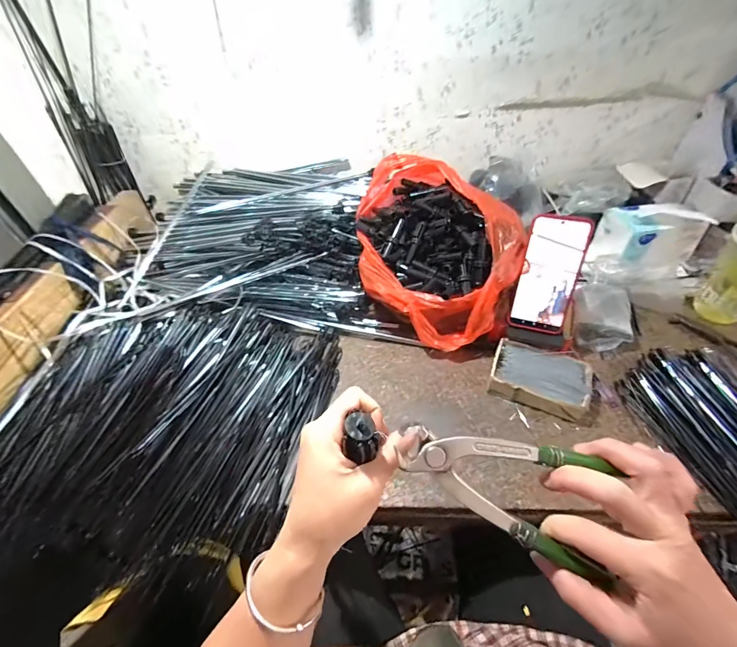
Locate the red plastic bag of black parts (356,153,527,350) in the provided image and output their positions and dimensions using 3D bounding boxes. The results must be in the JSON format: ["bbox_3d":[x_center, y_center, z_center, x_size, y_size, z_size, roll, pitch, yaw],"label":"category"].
[{"bbox_3d":[0.109,-0.124,0.576,0.244,0.187,0.272,-9,45,-2],"label":"red plastic bag of black parts"}]

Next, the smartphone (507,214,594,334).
[{"bbox_3d":[0.257,-0.070,0.501,0.078,0.163,0.007,13,19,18],"label":"smartphone"}]

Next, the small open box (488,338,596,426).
[{"bbox_3d":[0.252,0.079,0.510,0.133,0.034,0.095,13,49,19],"label":"small open box"}]

